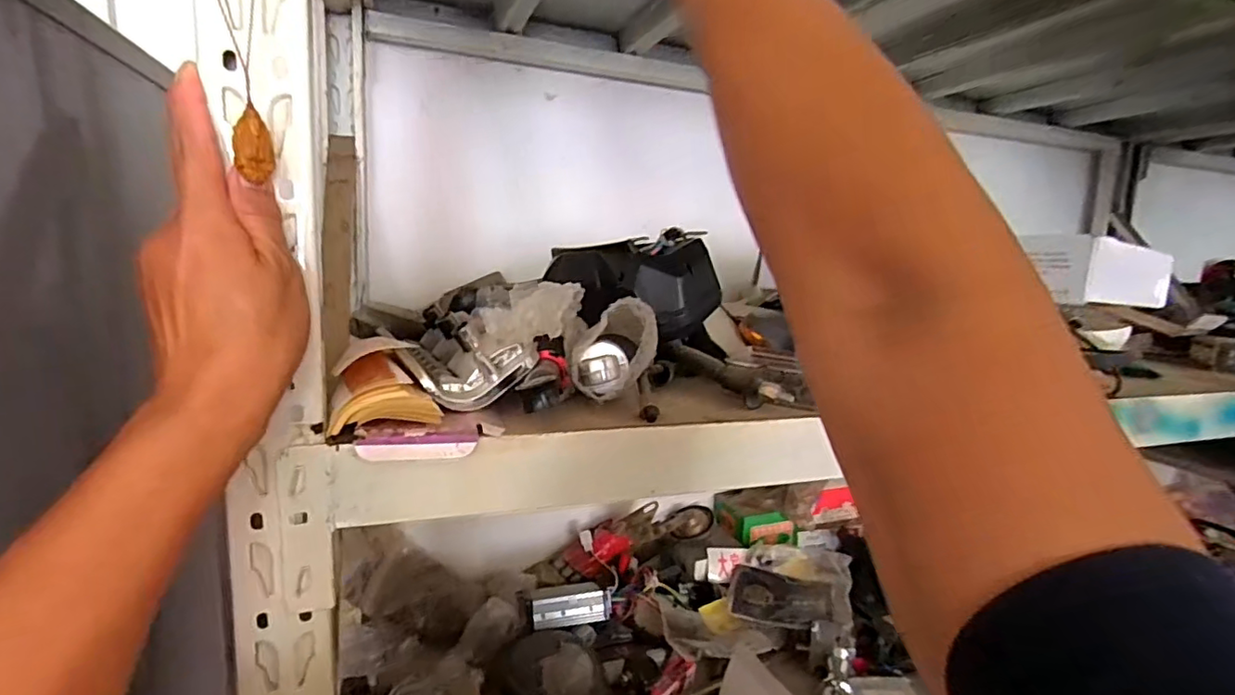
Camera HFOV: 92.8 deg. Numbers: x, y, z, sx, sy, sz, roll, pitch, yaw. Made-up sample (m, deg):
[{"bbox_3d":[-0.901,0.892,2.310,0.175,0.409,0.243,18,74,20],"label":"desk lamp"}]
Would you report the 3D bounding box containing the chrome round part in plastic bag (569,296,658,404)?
[{"bbox_3d":[-0.002,0.002,0.421,0.062,0.066,0.047,3,9,4],"label":"chrome round part in plastic bag"}]

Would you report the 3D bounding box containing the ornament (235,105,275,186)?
[{"bbox_3d":[-0.177,-0.099,0.286,0.016,0.032,0.020,-3,10,-31],"label":"ornament"}]

